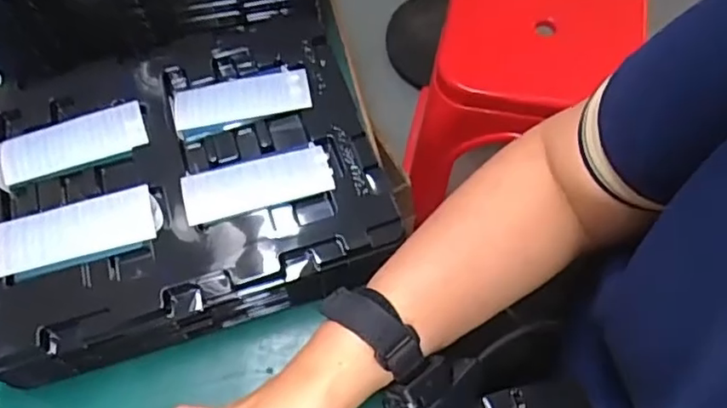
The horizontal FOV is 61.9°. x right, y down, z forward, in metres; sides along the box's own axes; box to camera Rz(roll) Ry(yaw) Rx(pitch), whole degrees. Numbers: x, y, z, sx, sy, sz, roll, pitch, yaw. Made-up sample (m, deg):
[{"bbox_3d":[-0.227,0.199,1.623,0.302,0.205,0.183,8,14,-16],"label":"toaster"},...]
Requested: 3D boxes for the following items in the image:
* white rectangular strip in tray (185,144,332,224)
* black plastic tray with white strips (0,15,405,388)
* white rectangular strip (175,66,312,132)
[{"bbox_3d":[-0.074,-0.015,0.423,0.102,0.010,0.041,-14,62,-5],"label":"white rectangular strip in tray"},{"bbox_3d":[-0.135,-0.023,0.447,0.282,0.049,0.243,-20,64,-9],"label":"black plastic tray with white strips"},{"bbox_3d":[-0.092,-0.080,0.460,0.101,0.008,0.040,-10,62,-3],"label":"white rectangular strip"}]

